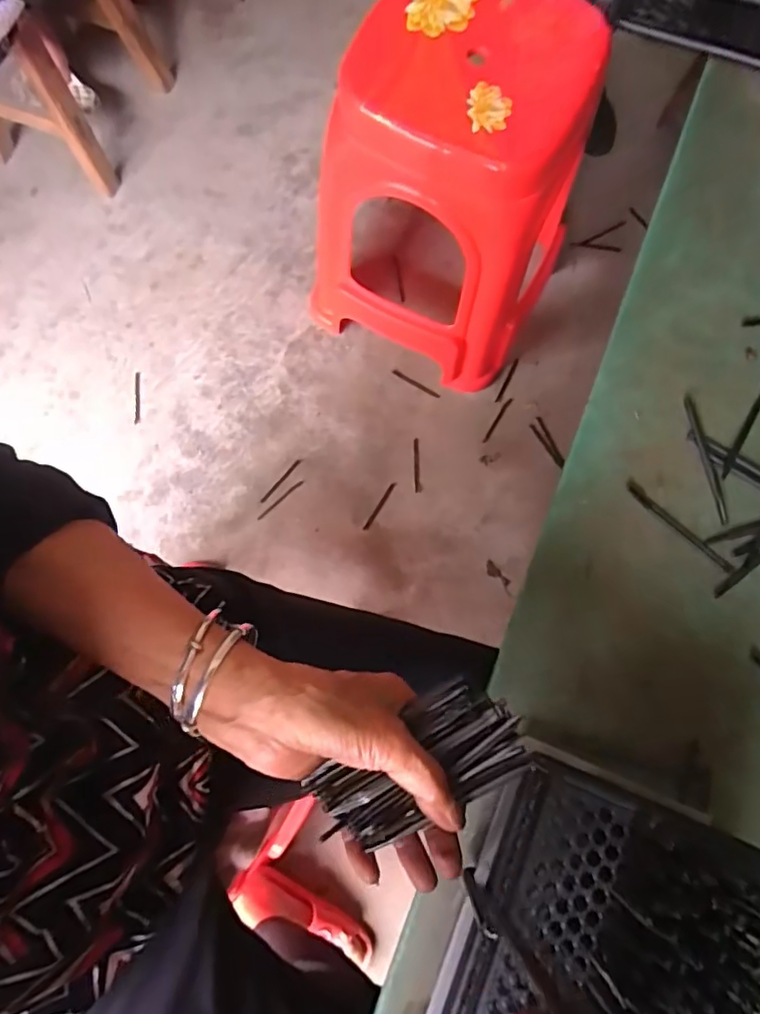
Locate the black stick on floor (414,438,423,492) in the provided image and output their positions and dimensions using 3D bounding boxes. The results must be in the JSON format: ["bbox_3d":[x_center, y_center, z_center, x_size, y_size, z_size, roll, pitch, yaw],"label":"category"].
[{"bbox_3d":[0.071,-0.079,1.090,0.015,0.004,0.105,-2,79,-1],"label":"black stick on floor"}]

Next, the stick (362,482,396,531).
[{"bbox_3d":[0.000,-0.001,1.048,0.010,0.004,0.102,32,80,5],"label":"stick"}]

